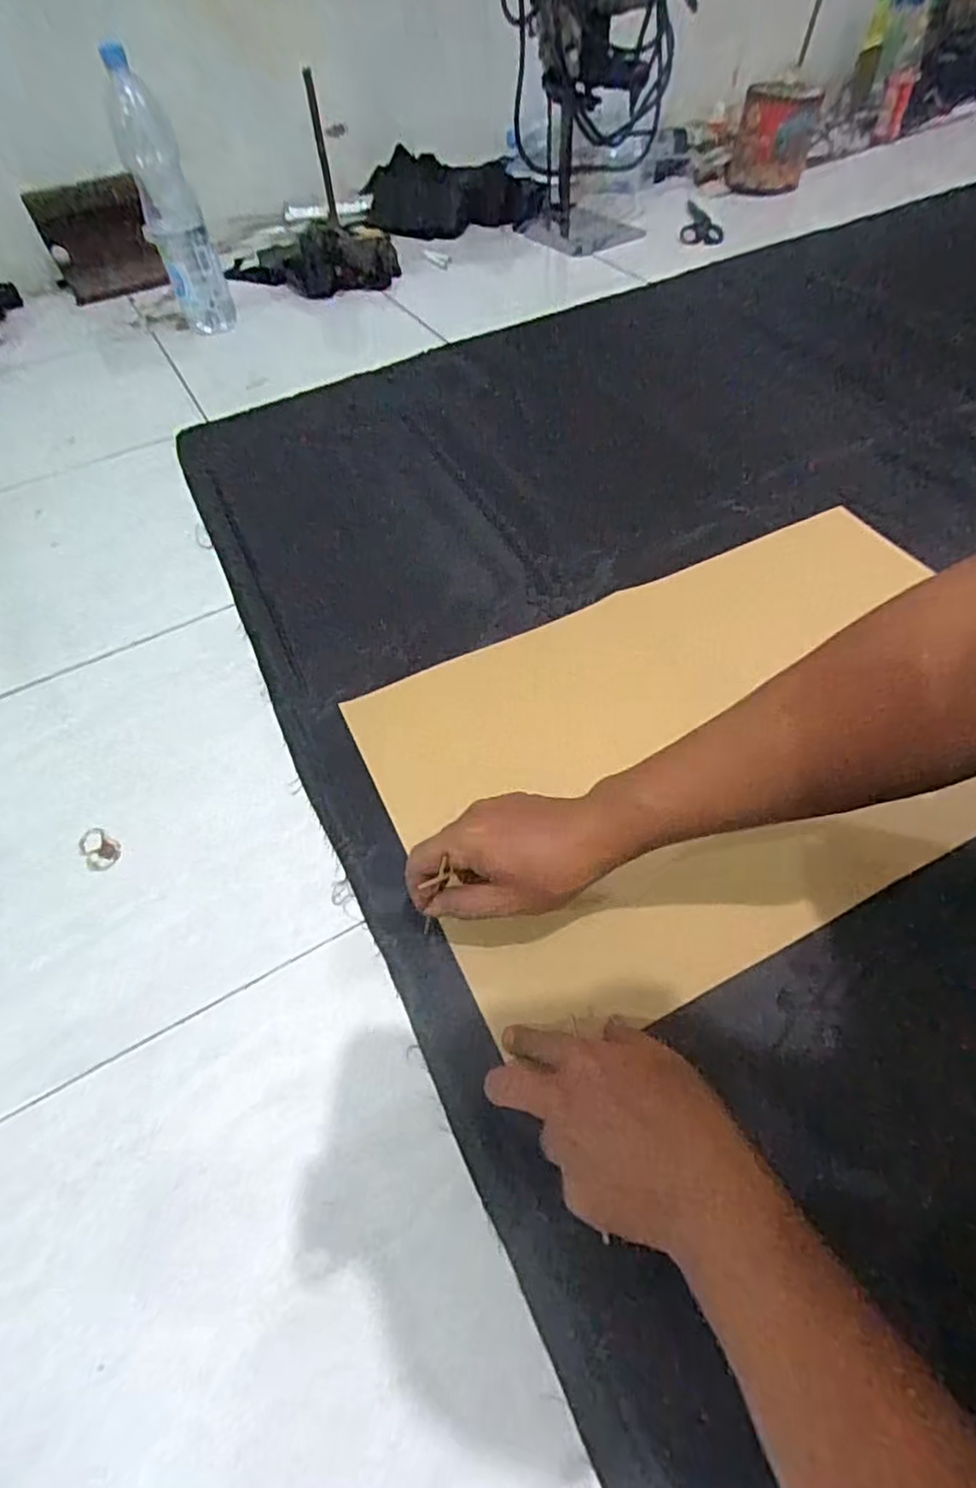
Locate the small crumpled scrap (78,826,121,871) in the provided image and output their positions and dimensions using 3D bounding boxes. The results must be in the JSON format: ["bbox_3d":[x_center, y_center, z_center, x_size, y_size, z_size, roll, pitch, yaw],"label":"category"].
[{"bbox_3d":[-0.315,0.084,0.522,0.026,0.004,0.045,-39,61,-22],"label":"small crumpled scrap"}]

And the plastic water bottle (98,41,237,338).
[{"bbox_3d":[-0.477,-0.802,0.977,0.087,0.344,0.104,-17,55,-9],"label":"plastic water bottle"}]

